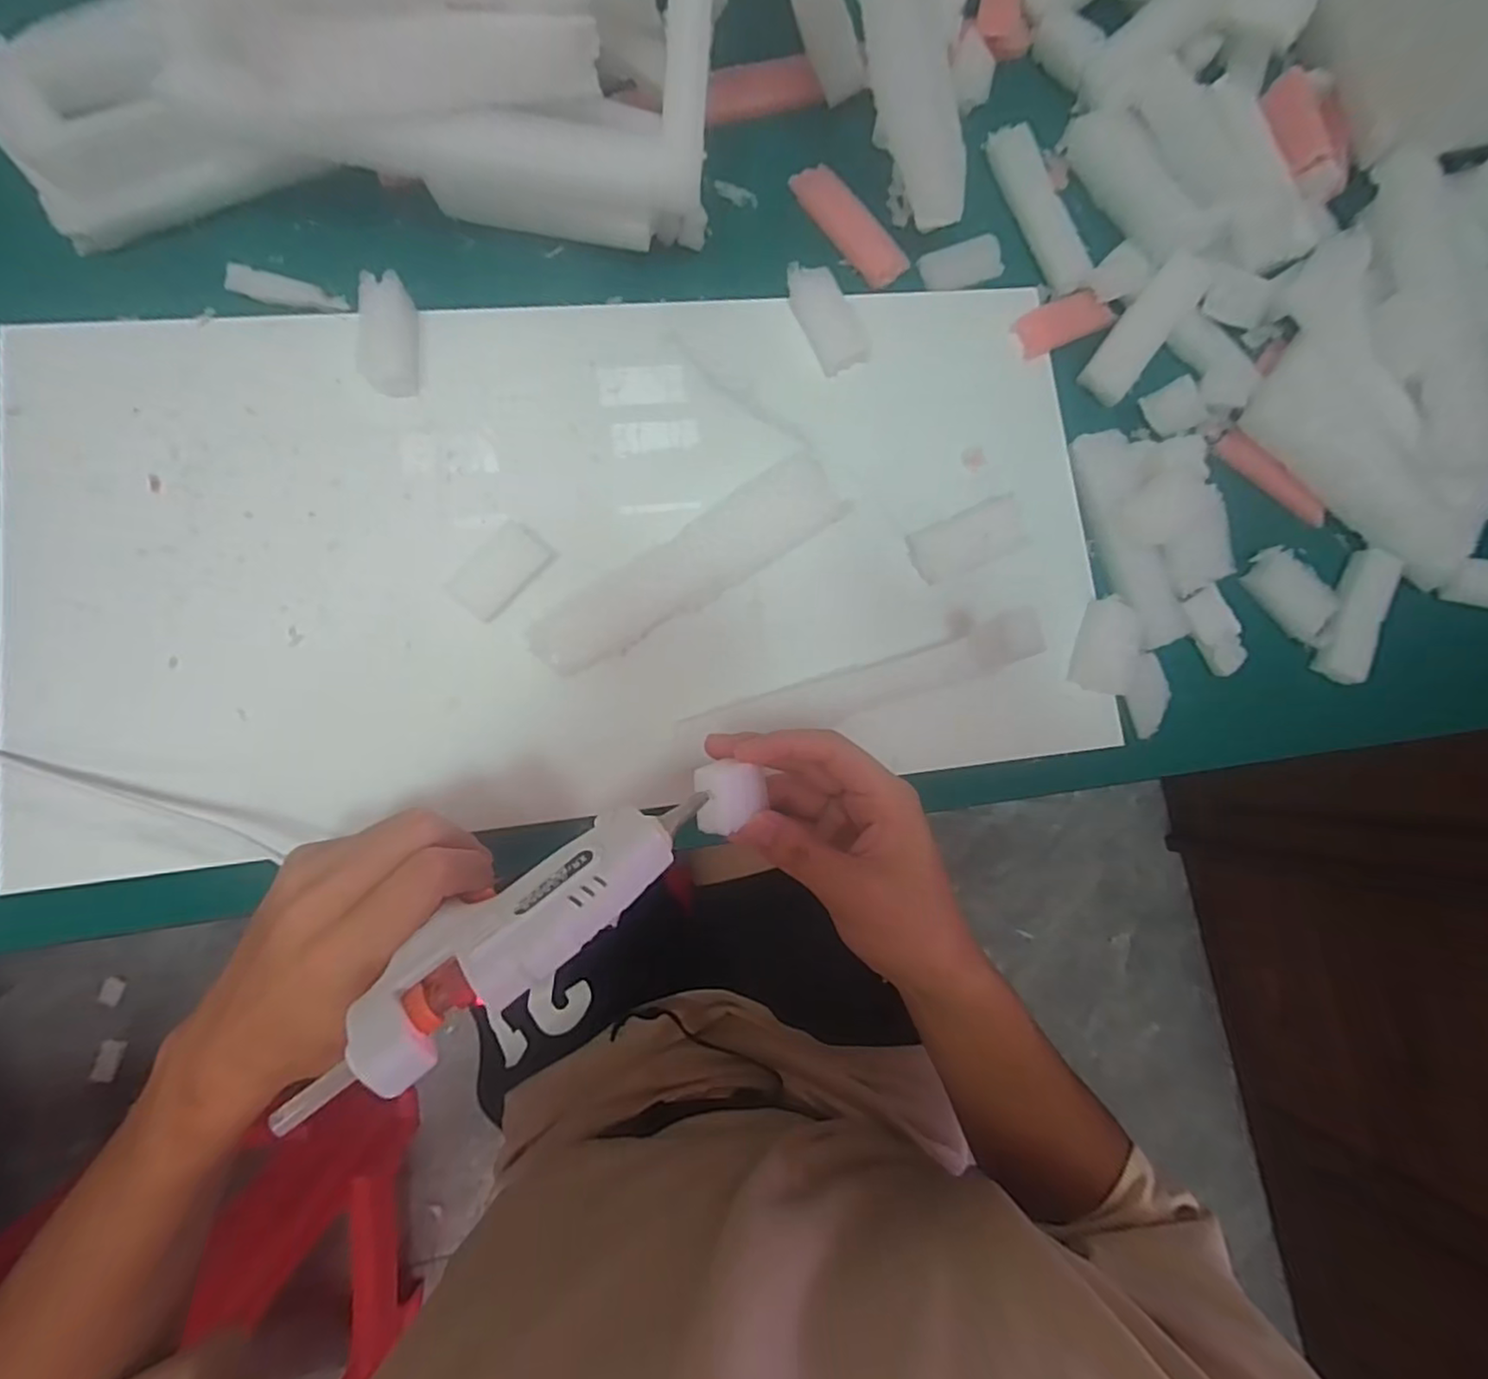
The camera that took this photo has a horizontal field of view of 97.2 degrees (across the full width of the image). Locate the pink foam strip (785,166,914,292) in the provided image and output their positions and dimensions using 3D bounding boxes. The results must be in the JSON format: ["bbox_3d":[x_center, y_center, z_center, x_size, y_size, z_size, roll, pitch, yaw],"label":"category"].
[{"bbox_3d":[0.068,-0.298,0.421,0.027,0.006,0.091,-38,88,-8],"label":"pink foam strip"}]

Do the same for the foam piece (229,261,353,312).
[{"bbox_3d":[-0.258,-0.226,0.372,0.065,0.008,0.017,12,82,-4],"label":"foam piece"}]

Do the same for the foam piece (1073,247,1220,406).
[{"bbox_3d":[0.253,-0.228,0.414,0.031,0.013,0.099,35,95,0],"label":"foam piece"}]

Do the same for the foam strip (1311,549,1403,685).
[{"bbox_3d":[0.389,-0.049,0.416,0.030,0.014,0.086,24,82,-2],"label":"foam strip"}]

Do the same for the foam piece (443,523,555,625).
[{"bbox_3d":[-0.133,-0.065,0.359,0.032,0.004,0.053,41,81,0],"label":"foam piece"}]

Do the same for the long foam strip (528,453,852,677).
[{"bbox_3d":[-0.028,-0.070,0.368,0.190,0.010,0.041,-34,87,-8],"label":"long foam strip"}]

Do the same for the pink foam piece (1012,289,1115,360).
[{"bbox_3d":[0.205,-0.238,0.422,0.061,0.006,0.031,-24,86,-8],"label":"pink foam piece"}]

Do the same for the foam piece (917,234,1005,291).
[{"bbox_3d":[0.143,-0.276,0.427,0.056,0.009,0.027,-21,86,-7],"label":"foam piece"}]

